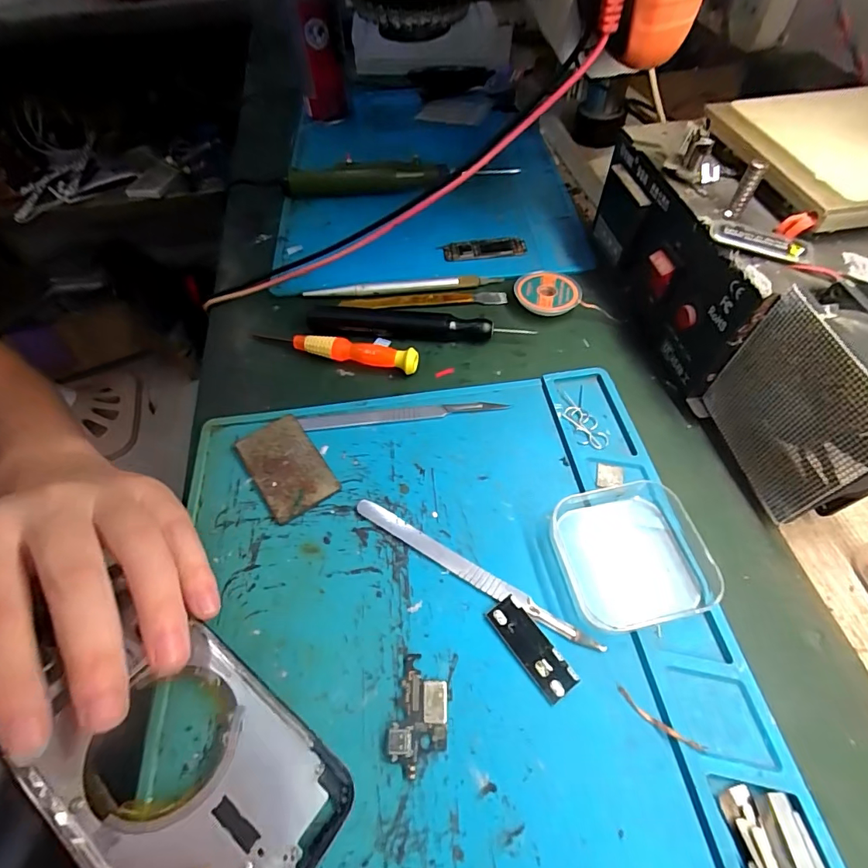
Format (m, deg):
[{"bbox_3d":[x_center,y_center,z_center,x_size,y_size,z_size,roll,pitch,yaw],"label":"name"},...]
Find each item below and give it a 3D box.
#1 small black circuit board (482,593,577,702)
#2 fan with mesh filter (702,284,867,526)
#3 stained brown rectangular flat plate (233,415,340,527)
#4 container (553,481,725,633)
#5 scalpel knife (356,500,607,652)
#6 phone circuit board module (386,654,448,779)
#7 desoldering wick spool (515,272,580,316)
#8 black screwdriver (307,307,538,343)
[{"bbox_3d":[0.042,0.093,0.199,0.016,0.004,0.043,-32,60,-19],"label":"small black circuit board"},{"bbox_3d":[0.173,-0.008,0.213,0.026,0.091,0.079,-9,56,-4],"label":"fan with mesh filter"},{"bbox_3d":[-0.082,0.018,0.254,0.037,0.006,0.061,-33,61,-19],"label":"stained brown rectangular flat plate"},{"bbox_3d":[0.091,0.054,0.214,0.059,0.020,0.064,-13,56,-6],"label":"container"},{"bbox_3d":[0.017,0.065,0.220,0.130,0.004,0.009,27,61,19],"label":"scalpel knife"},{"bbox_3d":[-0.005,0.114,0.187,0.022,0.005,0.041,6,56,6],"label":"phone circuit board module"},{"bbox_3d":[0.080,-0.099,0.323,0.044,0.011,0.040,-1,56,1],"label":"desoldering wick spool"},{"bbox_3d":[-0.014,-0.071,0.307,0.147,0.017,0.016,6,56,6],"label":"black screwdriver"}]

